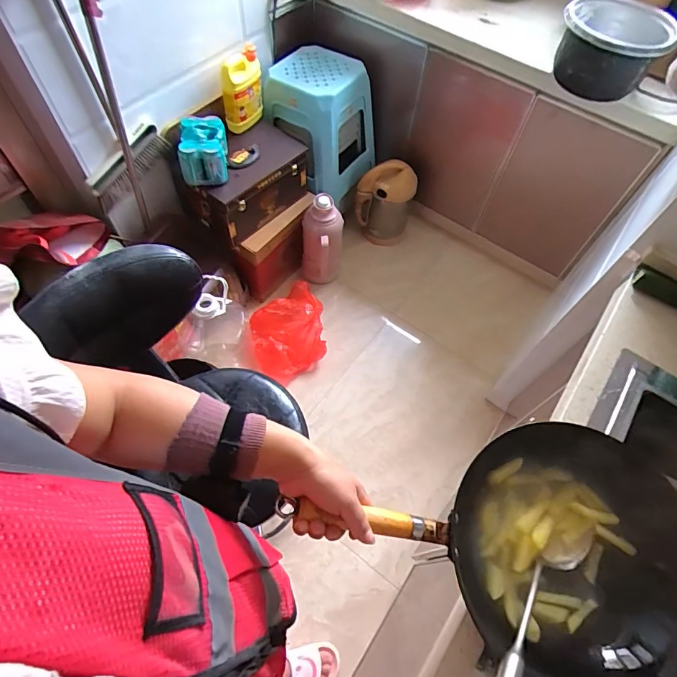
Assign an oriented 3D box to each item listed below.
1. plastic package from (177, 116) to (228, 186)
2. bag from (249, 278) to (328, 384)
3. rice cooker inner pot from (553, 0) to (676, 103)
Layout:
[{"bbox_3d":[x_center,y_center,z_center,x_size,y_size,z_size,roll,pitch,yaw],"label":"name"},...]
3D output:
[{"bbox_3d":[-0.405,-0.567,1.307,0.134,0.118,0.166,0,60,-4],"label":"plastic package"},{"bbox_3d":[-0.176,-0.015,1.544,0.285,0.153,0.258,-31,67,-19],"label":"bag"},{"bbox_3d":[0.701,-0.752,1.141,0.253,0.167,0.245,2,60,-3],"label":"rice cooker inner pot"}]

